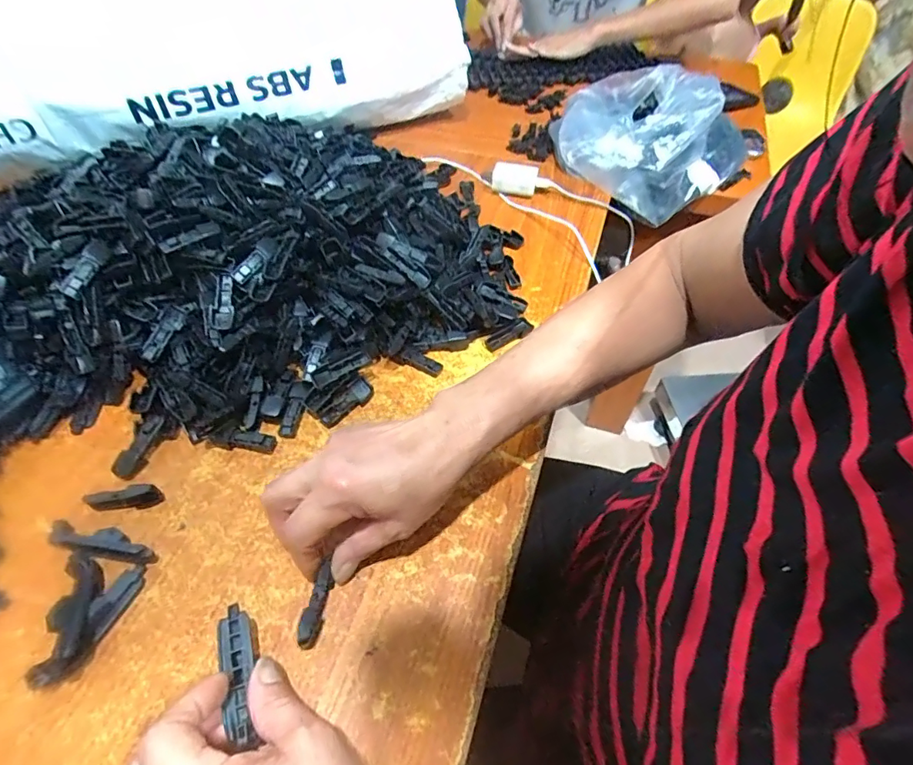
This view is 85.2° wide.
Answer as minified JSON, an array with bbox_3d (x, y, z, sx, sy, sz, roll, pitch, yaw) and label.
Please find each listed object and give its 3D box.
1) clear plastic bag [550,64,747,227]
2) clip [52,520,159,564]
[{"bbox_3d":[0.251,-0.338,0.636,0.235,0.107,0.282,11,52,9],"label":"clear plastic bag"},{"bbox_3d":[-0.240,0.109,0.337,0.071,0.016,0.020,11,52,9],"label":"clip"}]

